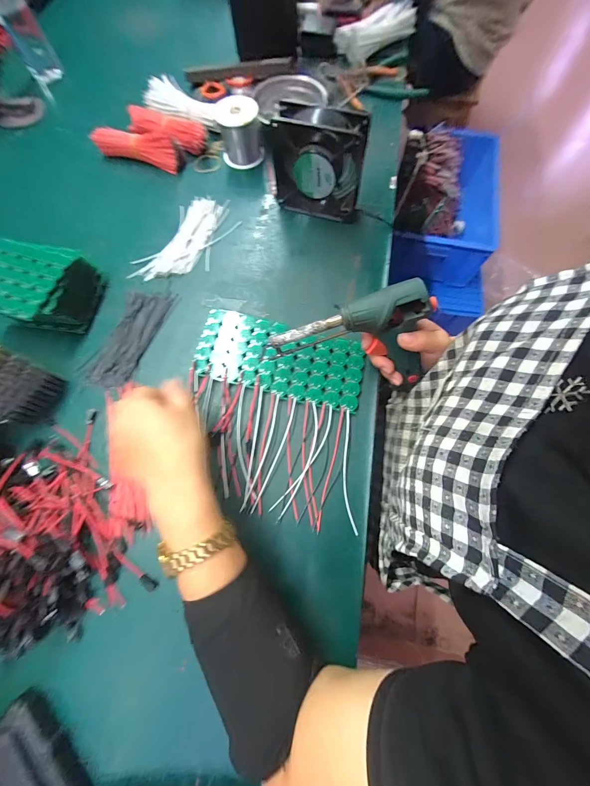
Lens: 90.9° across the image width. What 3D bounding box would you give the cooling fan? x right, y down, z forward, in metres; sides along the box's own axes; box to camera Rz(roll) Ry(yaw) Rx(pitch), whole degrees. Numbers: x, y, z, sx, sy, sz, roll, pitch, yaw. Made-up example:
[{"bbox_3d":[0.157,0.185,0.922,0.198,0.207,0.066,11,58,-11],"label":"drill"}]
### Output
[{"bbox_3d":[0.030,-0.312,0.404,0.123,0.125,0.046,13,72,5],"label":"cooling fan"}]

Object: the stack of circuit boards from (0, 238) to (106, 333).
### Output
[{"bbox_3d":[-0.336,-0.142,0.385,0.127,0.061,0.119,21,72,7],"label":"stack of circuit boards"}]

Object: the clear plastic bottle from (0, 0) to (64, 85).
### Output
[{"bbox_3d":[-0.508,-0.690,0.506,0.059,0.193,0.053,-28,77,-6],"label":"clear plastic bottle"}]

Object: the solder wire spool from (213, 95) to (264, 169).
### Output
[{"bbox_3d":[-0.092,-0.425,0.472,0.069,0.069,0.075,-10,71,-3],"label":"solder wire spool"}]

